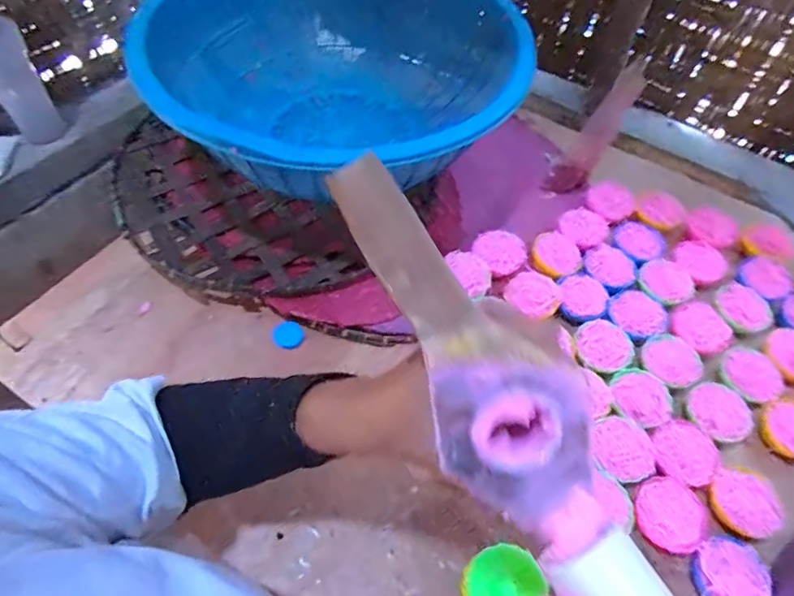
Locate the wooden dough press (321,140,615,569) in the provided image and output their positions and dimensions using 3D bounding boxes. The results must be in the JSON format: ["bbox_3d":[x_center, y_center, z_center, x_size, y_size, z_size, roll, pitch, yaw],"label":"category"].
[{"bbox_3d":[0.039,0.027,0.235,0.062,0.035,0.199,-24,99,4],"label":"wooden dough press"}]

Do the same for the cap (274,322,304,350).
[{"bbox_3d":[-0.119,0.041,0.554,0.031,0.030,0.006,-11,14,-5],"label":"cap"}]

